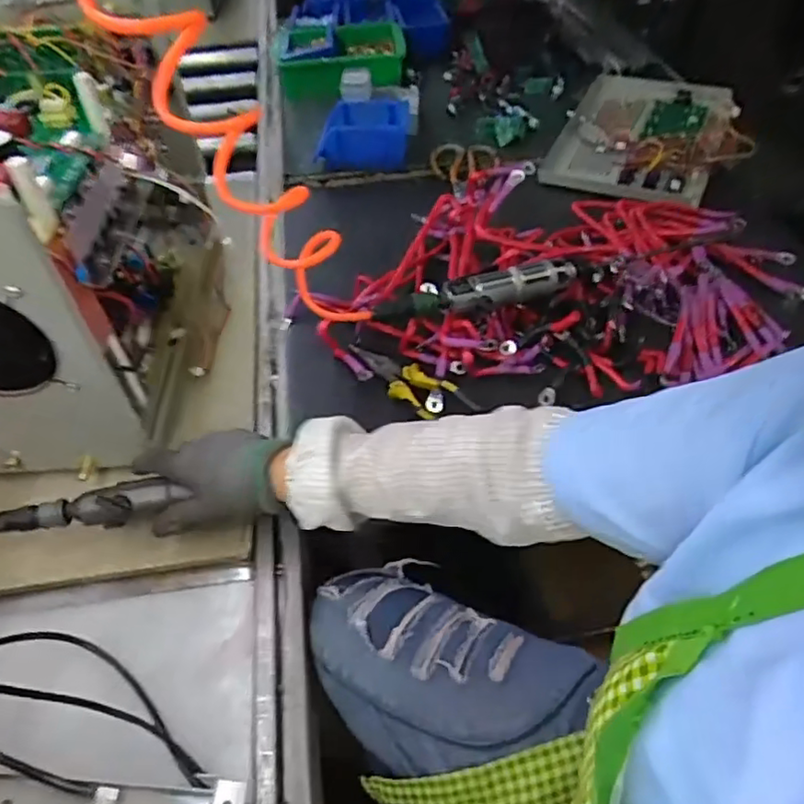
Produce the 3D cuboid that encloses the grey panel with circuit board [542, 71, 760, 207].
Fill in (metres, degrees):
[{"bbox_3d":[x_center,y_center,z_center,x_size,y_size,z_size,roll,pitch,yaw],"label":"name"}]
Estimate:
[{"bbox_3d":[0.418,-0.443,1.049,0.292,0.058,0.366,18,52,18],"label":"grey panel with circuit board"}]

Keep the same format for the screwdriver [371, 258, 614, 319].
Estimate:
[{"bbox_3d":[0.105,-0.131,0.720,0.284,0.035,0.038,-14,49,-10],"label":"screwdriver"}]

